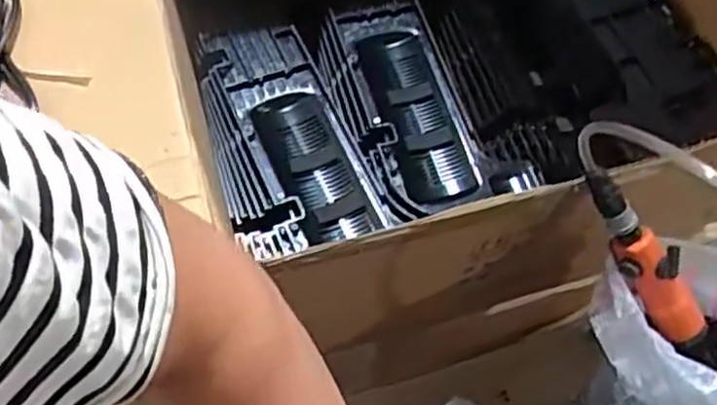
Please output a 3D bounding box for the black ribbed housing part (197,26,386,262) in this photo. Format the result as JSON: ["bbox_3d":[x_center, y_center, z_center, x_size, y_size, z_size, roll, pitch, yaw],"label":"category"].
[{"bbox_3d":[-0.095,-0.073,0.888,0.151,0.062,0.310,-15,62,-10],"label":"black ribbed housing part"}]

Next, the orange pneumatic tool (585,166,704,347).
[{"bbox_3d":[0.247,0.049,0.645,0.030,0.038,0.194,-44,111,-23],"label":"orange pneumatic tool"}]

